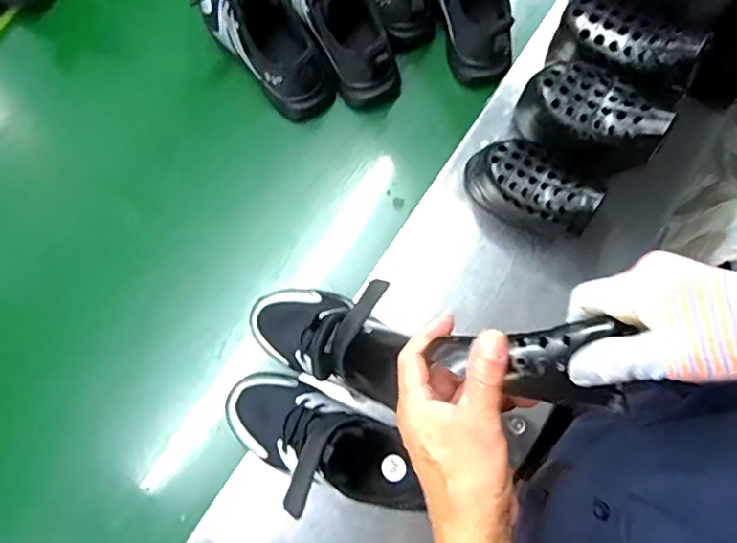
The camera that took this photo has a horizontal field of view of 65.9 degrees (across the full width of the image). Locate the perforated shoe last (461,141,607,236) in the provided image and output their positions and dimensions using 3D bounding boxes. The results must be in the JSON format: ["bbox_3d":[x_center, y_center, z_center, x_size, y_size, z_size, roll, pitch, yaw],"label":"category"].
[{"bbox_3d":[0.160,-0.083,0.582,0.127,0.104,0.061,32,80,6],"label":"perforated shoe last"}]

